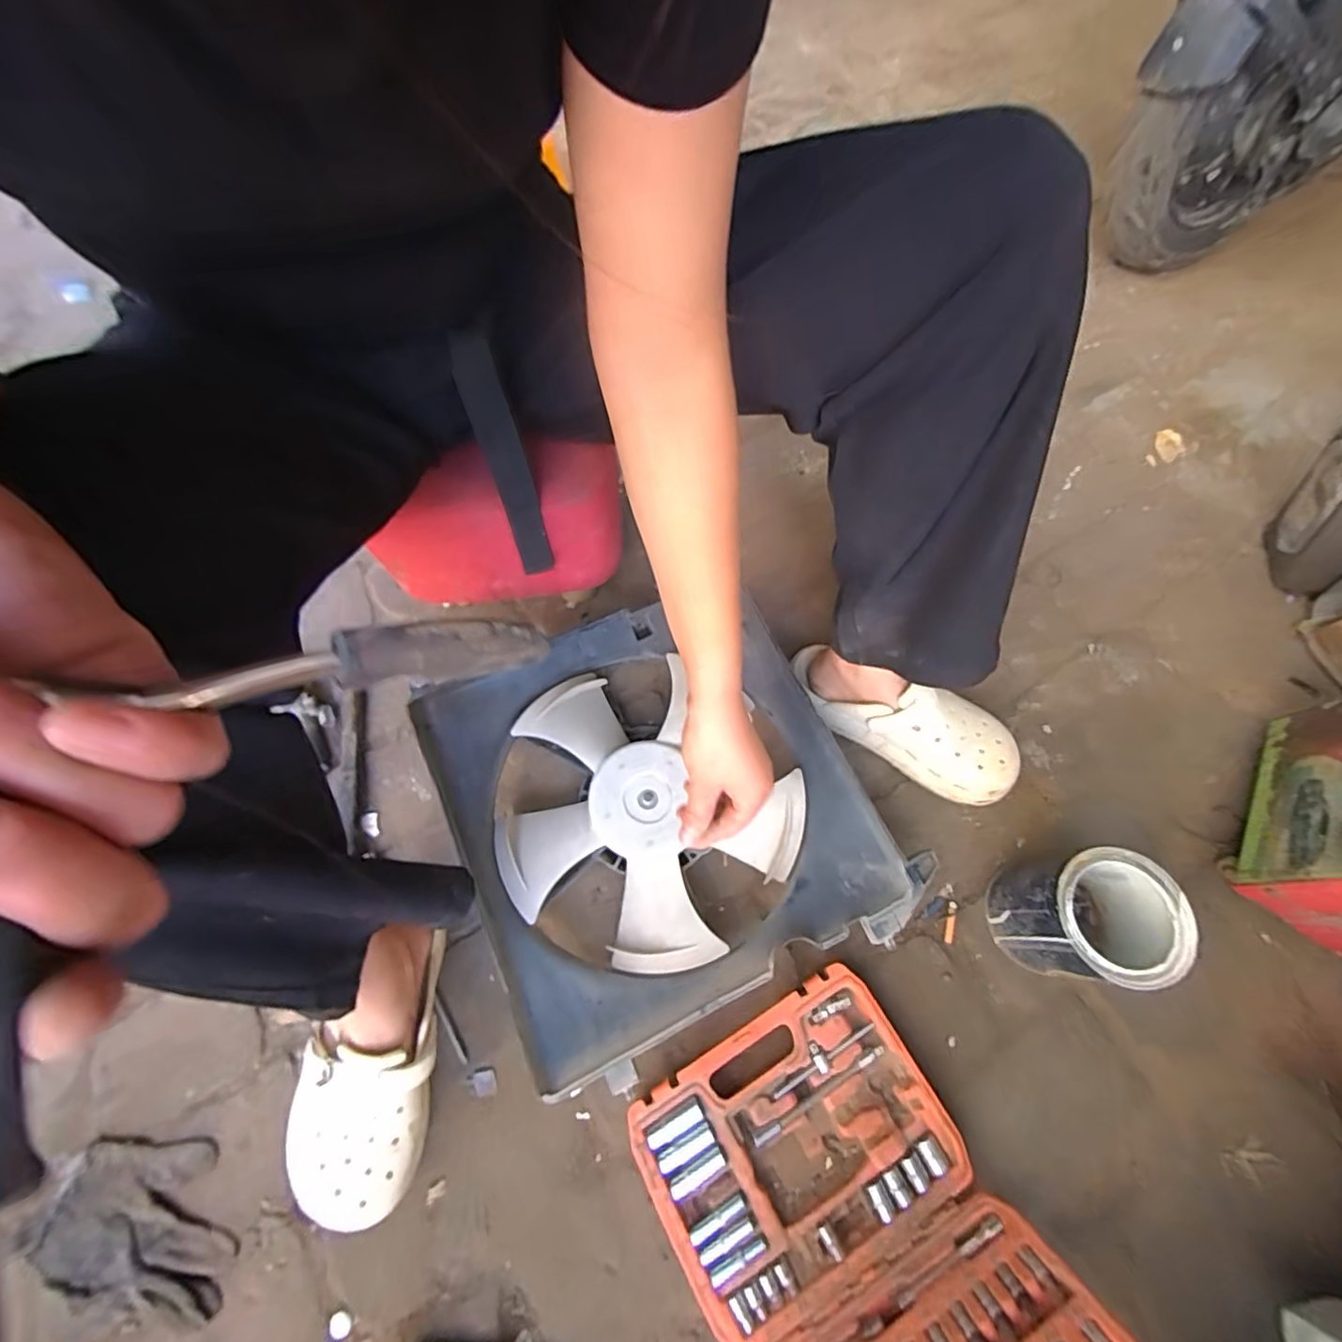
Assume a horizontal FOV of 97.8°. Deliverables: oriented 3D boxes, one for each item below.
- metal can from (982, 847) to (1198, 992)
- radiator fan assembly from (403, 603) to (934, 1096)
[{"bbox_3d":[0.373,0.223,0.536,0.104,0.130,0.100,0,68,0],"label":"metal can"},{"bbox_3d":[-0.017,0.131,0.597,0.369,0.086,0.381,-25,70,-9],"label":"radiator fan assembly"}]

